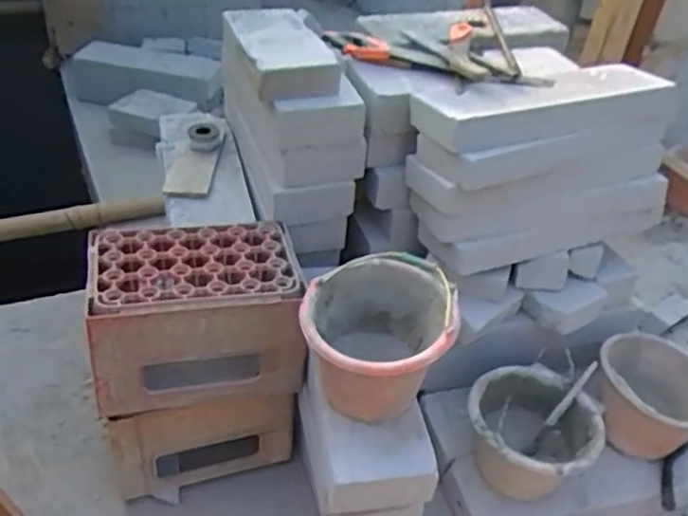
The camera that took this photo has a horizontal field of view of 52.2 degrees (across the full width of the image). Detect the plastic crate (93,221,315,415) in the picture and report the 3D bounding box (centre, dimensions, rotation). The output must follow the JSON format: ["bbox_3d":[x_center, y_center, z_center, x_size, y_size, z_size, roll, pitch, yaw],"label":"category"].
[{"bbox_3d":[-0.322,0.119,1.575,0.433,0.291,0.309,-2,39,-11],"label":"plastic crate"}]

